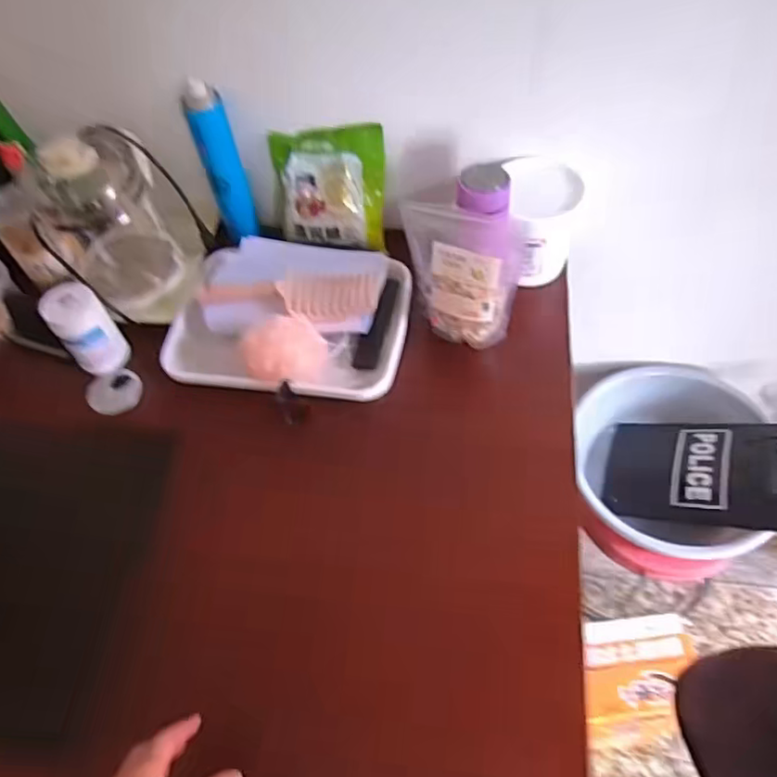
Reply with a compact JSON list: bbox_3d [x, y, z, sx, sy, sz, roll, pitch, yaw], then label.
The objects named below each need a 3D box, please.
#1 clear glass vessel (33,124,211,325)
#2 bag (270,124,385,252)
[{"bbox_3d":[-0.352,-0.233,0.820,0.141,0.242,0.187,37,64,28],"label":"clear glass vessel"},{"bbox_3d":[-0.083,-0.282,0.867,0.153,0.165,0.025,5,32,9],"label":"bag"}]

